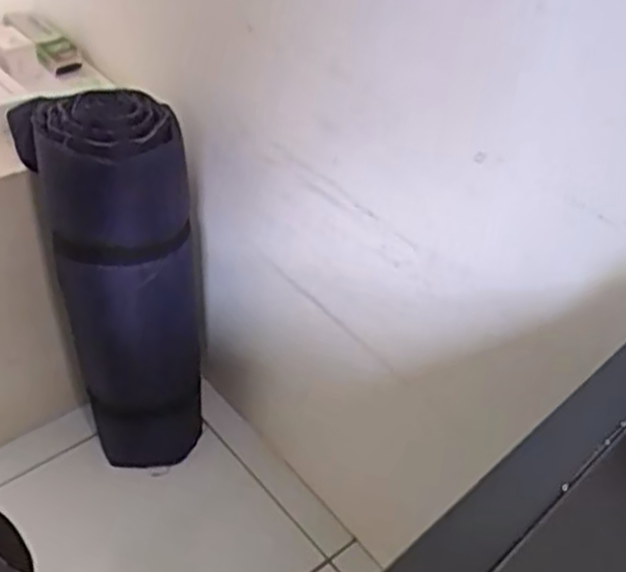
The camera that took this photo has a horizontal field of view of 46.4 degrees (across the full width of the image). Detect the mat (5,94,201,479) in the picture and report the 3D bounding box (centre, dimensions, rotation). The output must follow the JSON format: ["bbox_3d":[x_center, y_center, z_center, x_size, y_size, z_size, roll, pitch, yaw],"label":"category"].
[{"bbox_3d":[-0.279,0.002,1.051,0.197,0.589,0.219,-10,43,-17],"label":"mat"}]

